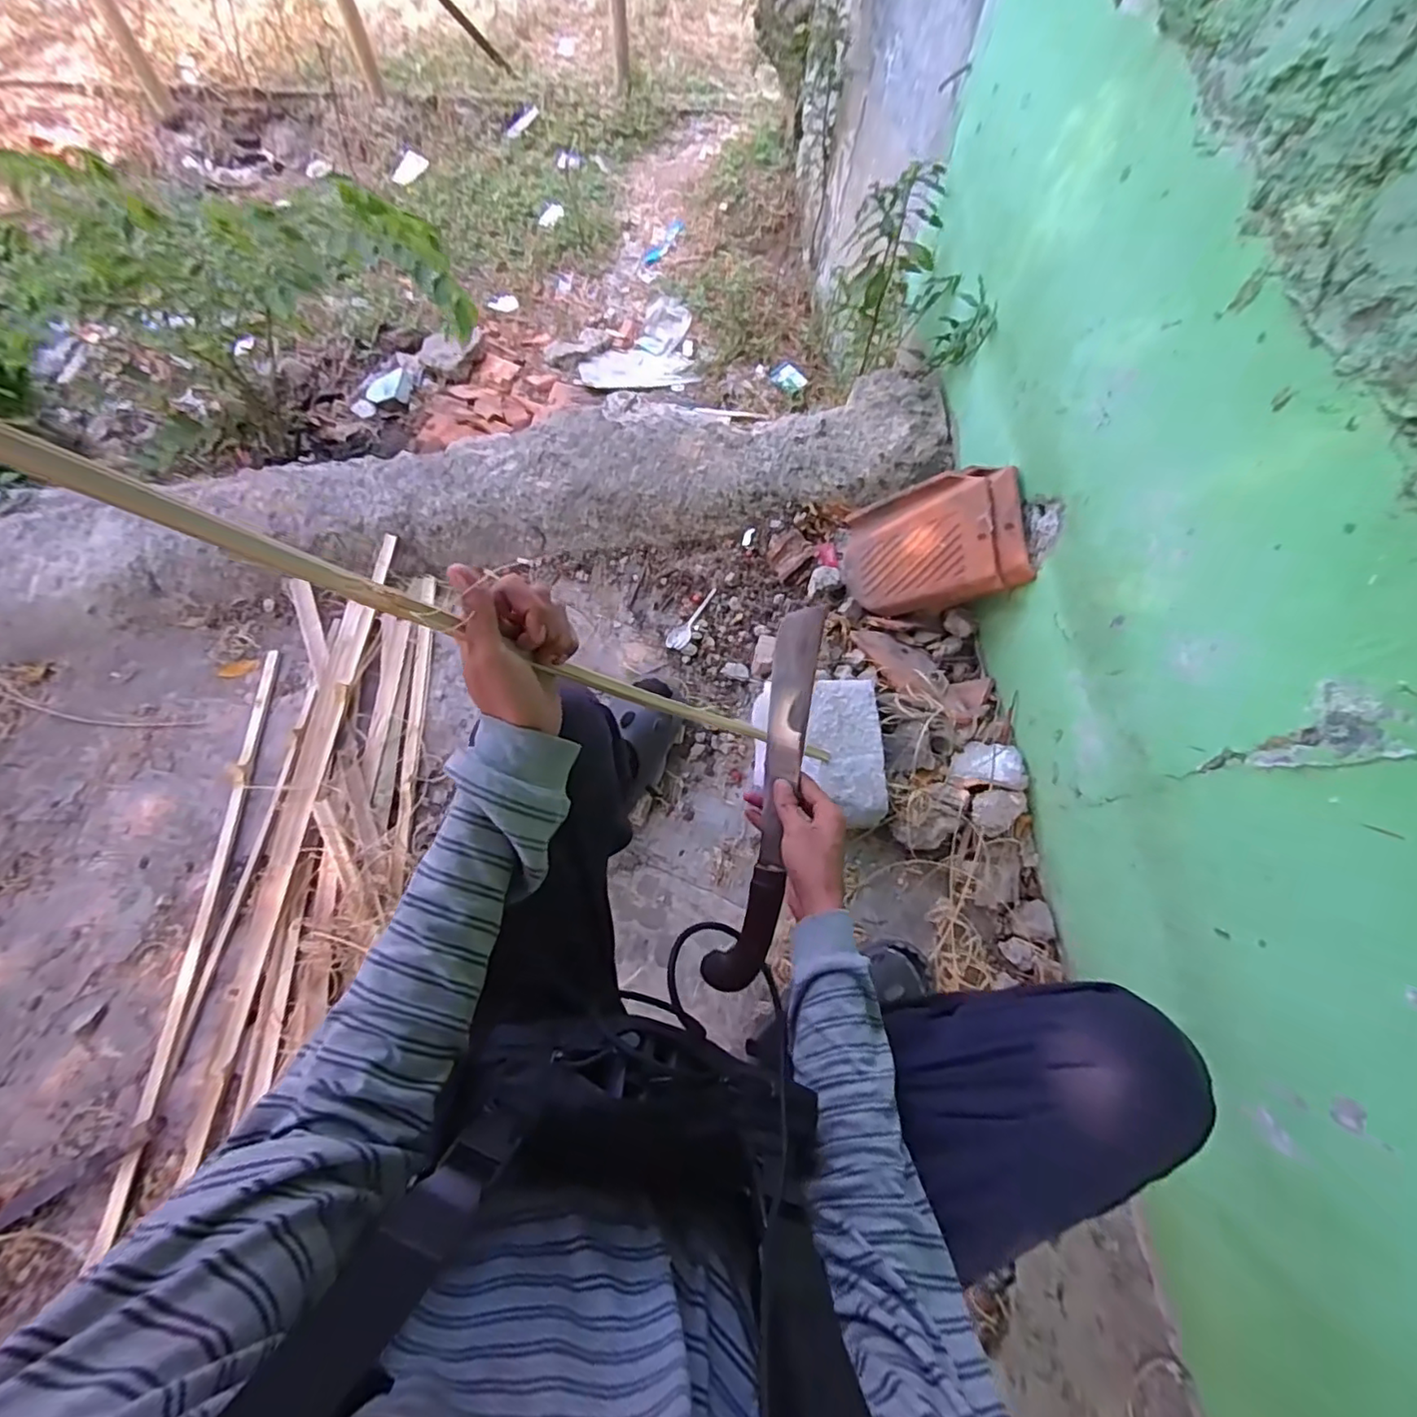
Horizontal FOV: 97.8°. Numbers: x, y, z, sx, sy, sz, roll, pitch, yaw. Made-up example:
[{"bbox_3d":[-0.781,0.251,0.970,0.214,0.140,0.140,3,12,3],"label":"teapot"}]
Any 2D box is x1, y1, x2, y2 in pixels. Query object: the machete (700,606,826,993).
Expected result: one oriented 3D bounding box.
[{"bbox_3d":[0.064,0.094,0.645,0.059,0.026,0.394,11,88,1],"label":"machete"}]

